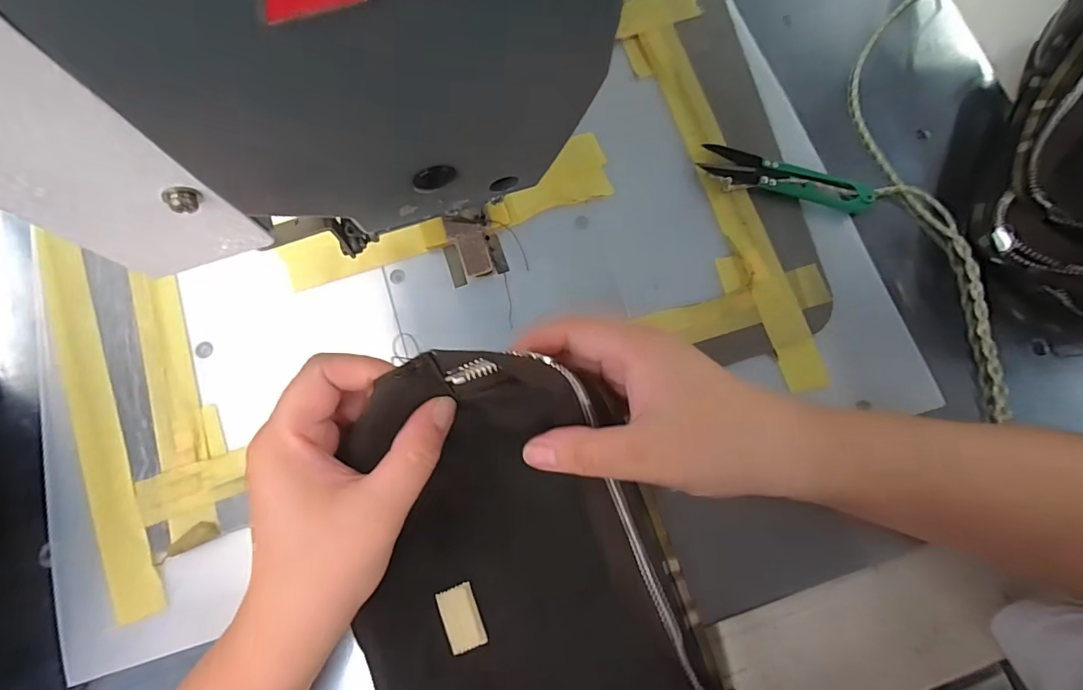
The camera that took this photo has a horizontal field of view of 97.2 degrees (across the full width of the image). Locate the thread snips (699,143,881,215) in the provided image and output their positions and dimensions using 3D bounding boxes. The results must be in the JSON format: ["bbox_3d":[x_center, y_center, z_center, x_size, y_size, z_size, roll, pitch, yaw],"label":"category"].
[{"bbox_3d":[0.152,-0.104,0.297,0.102,0.007,0.024,13,77,3],"label":"thread snips"}]

